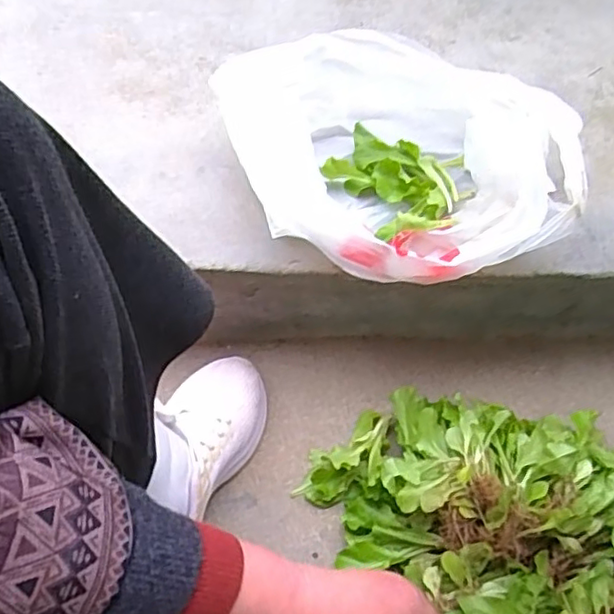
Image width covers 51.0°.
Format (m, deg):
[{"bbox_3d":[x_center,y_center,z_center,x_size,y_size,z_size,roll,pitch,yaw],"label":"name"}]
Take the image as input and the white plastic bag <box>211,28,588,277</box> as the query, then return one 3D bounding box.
[{"bbox_3d":[0.078,-0.137,0.598,0.271,0.109,0.242,-13,68,-7],"label":"white plastic bag"}]

